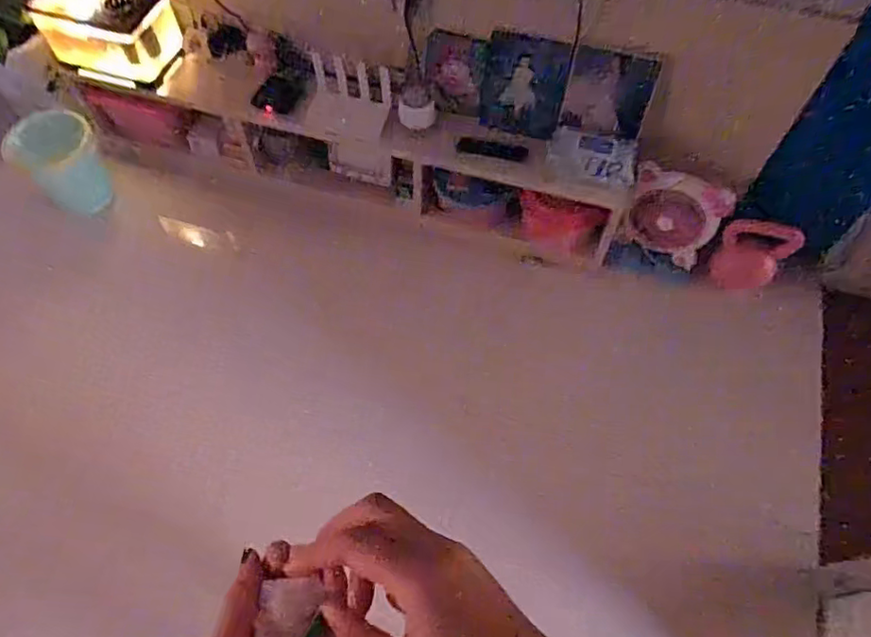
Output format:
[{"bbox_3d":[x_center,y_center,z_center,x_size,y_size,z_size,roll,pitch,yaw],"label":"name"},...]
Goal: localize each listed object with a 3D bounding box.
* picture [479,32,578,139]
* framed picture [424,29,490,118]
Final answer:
[{"bbox_3d":[0.202,-0.526,1.362,0.204,0.207,0.018,21,37,24],"label":"picture"},{"bbox_3d":[0.045,-0.576,1.426,0.150,0.171,0.009,17,33,14],"label":"framed picture"}]

